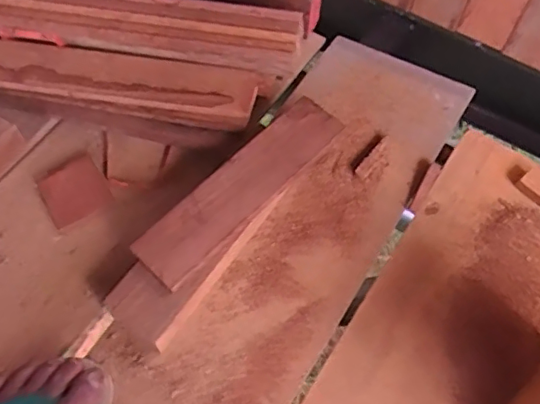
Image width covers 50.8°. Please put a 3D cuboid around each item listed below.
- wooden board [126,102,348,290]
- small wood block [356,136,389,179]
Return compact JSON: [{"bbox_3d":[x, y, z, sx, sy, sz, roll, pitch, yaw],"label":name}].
[{"bbox_3d":[-0.028,-0.016,0.603,0.063,0.018,0.258,39,68,19],"label":"wooden board"},{"bbox_3d":[0.124,-0.052,0.675,0.014,0.014,0.065,37,67,18],"label":"small wood block"}]

